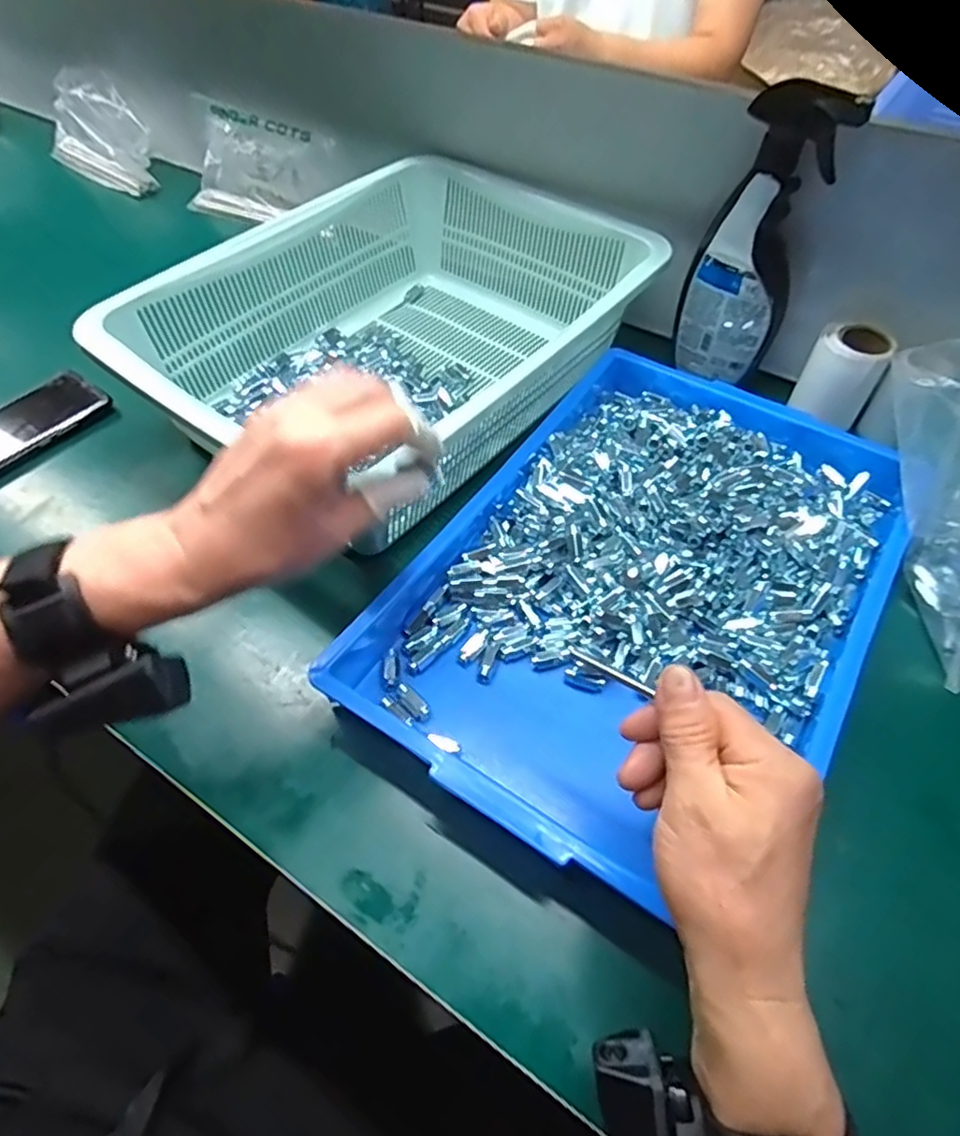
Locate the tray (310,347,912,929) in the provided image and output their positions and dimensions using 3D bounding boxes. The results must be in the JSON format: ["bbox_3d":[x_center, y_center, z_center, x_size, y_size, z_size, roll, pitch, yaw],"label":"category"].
[{"bbox_3d":[0.128,0.006,0.483,0.278,0.061,0.427,29,58,20],"label":"tray"}]

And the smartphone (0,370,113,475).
[{"bbox_3d":[-0.432,-0.127,0.602,0.085,0.014,0.163,33,63,21],"label":"smartphone"}]

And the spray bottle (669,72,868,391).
[{"bbox_3d":[0.233,-0.272,0.562,0.085,0.224,0.053,11,53,8],"label":"spray bottle"}]

